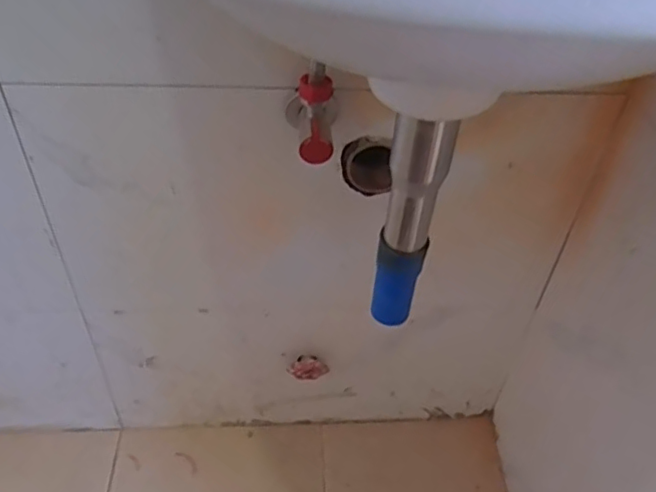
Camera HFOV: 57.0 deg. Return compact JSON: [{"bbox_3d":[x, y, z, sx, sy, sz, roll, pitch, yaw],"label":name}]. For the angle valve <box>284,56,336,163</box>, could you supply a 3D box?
[{"bbox_3d":[-0.015,-0.111,0.501,0.037,0.061,0.076,-2,43,-5],"label":"angle valve"}]

